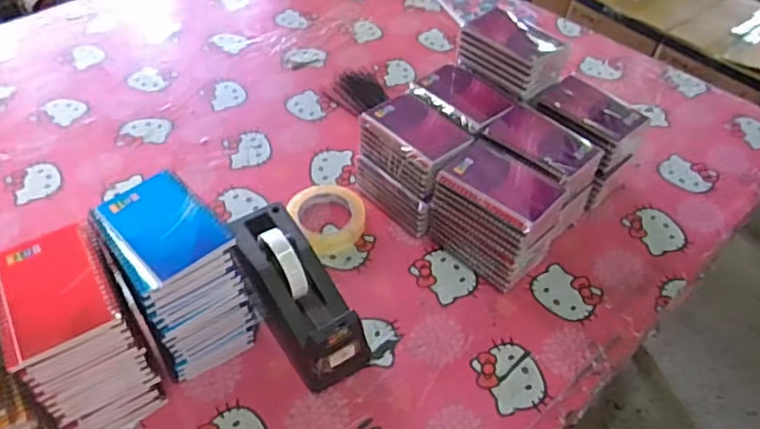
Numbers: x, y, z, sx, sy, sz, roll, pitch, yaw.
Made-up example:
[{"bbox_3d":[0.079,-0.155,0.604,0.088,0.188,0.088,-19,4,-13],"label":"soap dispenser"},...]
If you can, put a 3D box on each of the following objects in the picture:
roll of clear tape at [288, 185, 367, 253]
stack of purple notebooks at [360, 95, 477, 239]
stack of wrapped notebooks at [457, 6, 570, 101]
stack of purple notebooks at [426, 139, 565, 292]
[{"bbox_3d":[-0.068,0.000,0.793,0.094,0.017,0.108,-30,56,-27],"label":"roll of clear tape"},{"bbox_3d":[0.042,-0.071,0.802,0.145,0.121,0.110,36,55,26],"label":"stack of purple notebooks"},{"bbox_3d":[0.191,-0.237,0.833,0.089,0.064,0.143,-32,56,-27],"label":"stack of wrapped notebooks"},{"bbox_3d":[0.147,-0.002,0.740,0.135,0.119,0.111,36,56,27],"label":"stack of purple notebooks"}]

